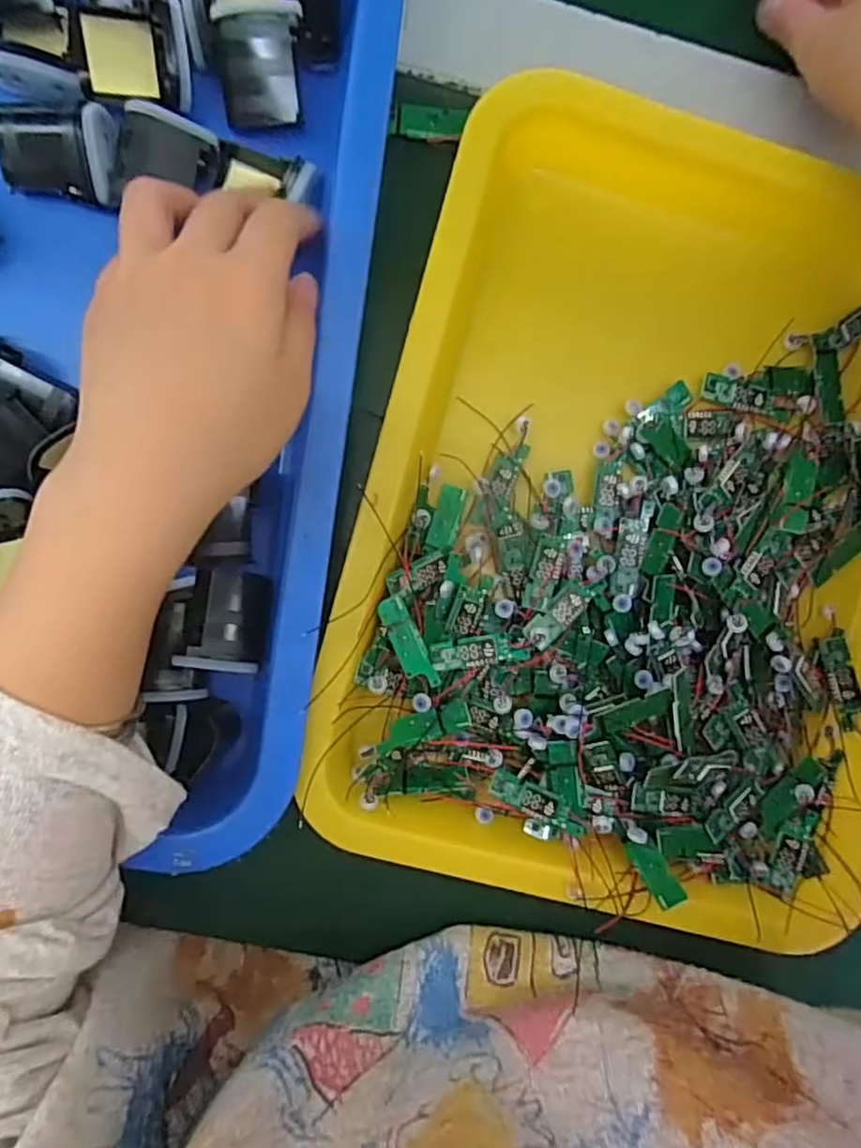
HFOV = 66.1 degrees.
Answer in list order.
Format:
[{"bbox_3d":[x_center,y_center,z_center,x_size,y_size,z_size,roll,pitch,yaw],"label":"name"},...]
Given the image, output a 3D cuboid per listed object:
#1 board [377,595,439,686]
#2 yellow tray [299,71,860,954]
[{"bbox_3d":[-0.009,0.030,0.285,0.013,0.006,0.041,-25,94,-4],"label":"board"},{"bbox_3d":[0.105,-0.018,0.294,0.272,0.039,0.353,15,91,-5],"label":"yellow tray"}]

